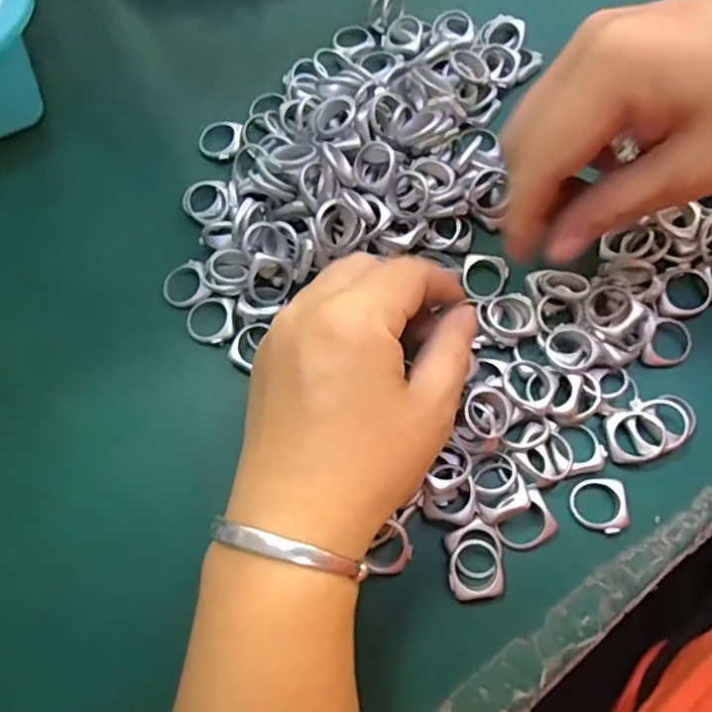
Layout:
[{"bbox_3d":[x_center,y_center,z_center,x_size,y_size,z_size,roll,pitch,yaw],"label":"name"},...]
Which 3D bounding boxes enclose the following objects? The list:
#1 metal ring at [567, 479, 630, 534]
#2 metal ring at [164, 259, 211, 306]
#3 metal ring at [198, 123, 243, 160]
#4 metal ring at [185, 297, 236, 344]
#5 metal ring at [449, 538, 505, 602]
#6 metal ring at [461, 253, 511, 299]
[{"bbox_3d":[0.097,0.060,0.237,0.022,0.004,0.021,-1,71,2],"label":"metal ring"},{"bbox_3d":[-0.079,-0.033,0.277,0.022,0.004,0.021,-1,71,2],"label":"metal ring"},{"bbox_3d":[-0.070,-0.111,0.305,0.023,0.004,0.023,-1,71,2],"label":"metal ring"},{"bbox_3d":[-0.066,-0.016,0.269,0.023,0.004,0.022,-1,71,2],"label":"metal ring"},{"bbox_3d":[0.046,0.083,0.230,0.020,0.005,0.022,-1,71,2],"label":"metal ring"},{"bbox_3d":[0.058,-0.037,0.272,0.020,0.004,0.022,-1,71,2],"label":"metal ring"}]

